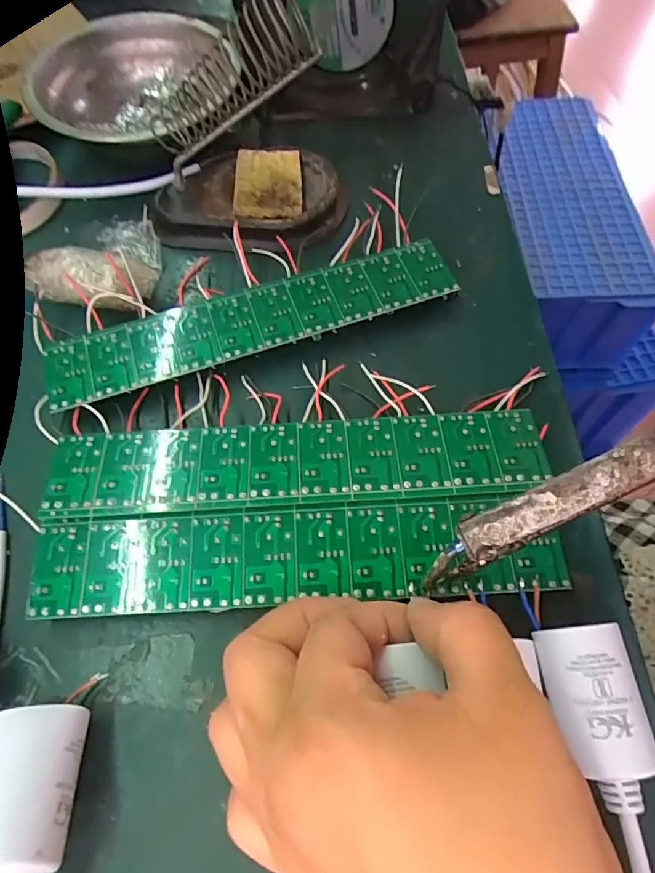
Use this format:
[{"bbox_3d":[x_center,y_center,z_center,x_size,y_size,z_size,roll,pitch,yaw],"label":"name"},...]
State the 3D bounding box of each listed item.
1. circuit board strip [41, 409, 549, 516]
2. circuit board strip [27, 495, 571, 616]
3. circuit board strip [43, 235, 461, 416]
[{"bbox_3d":[-0.012,0.009,0.201,0.196,0.004,0.036,-3,58,-1],"label":"circuit board strip"},{"bbox_3d":[-0.012,0.044,0.185,0.195,0.010,0.035,-4,63,0],"label":"circuit board strip"},{"bbox_3d":[-0.036,-0.058,0.241,0.197,0.004,0.038,-18,66,-7],"label":"circuit board strip"}]

